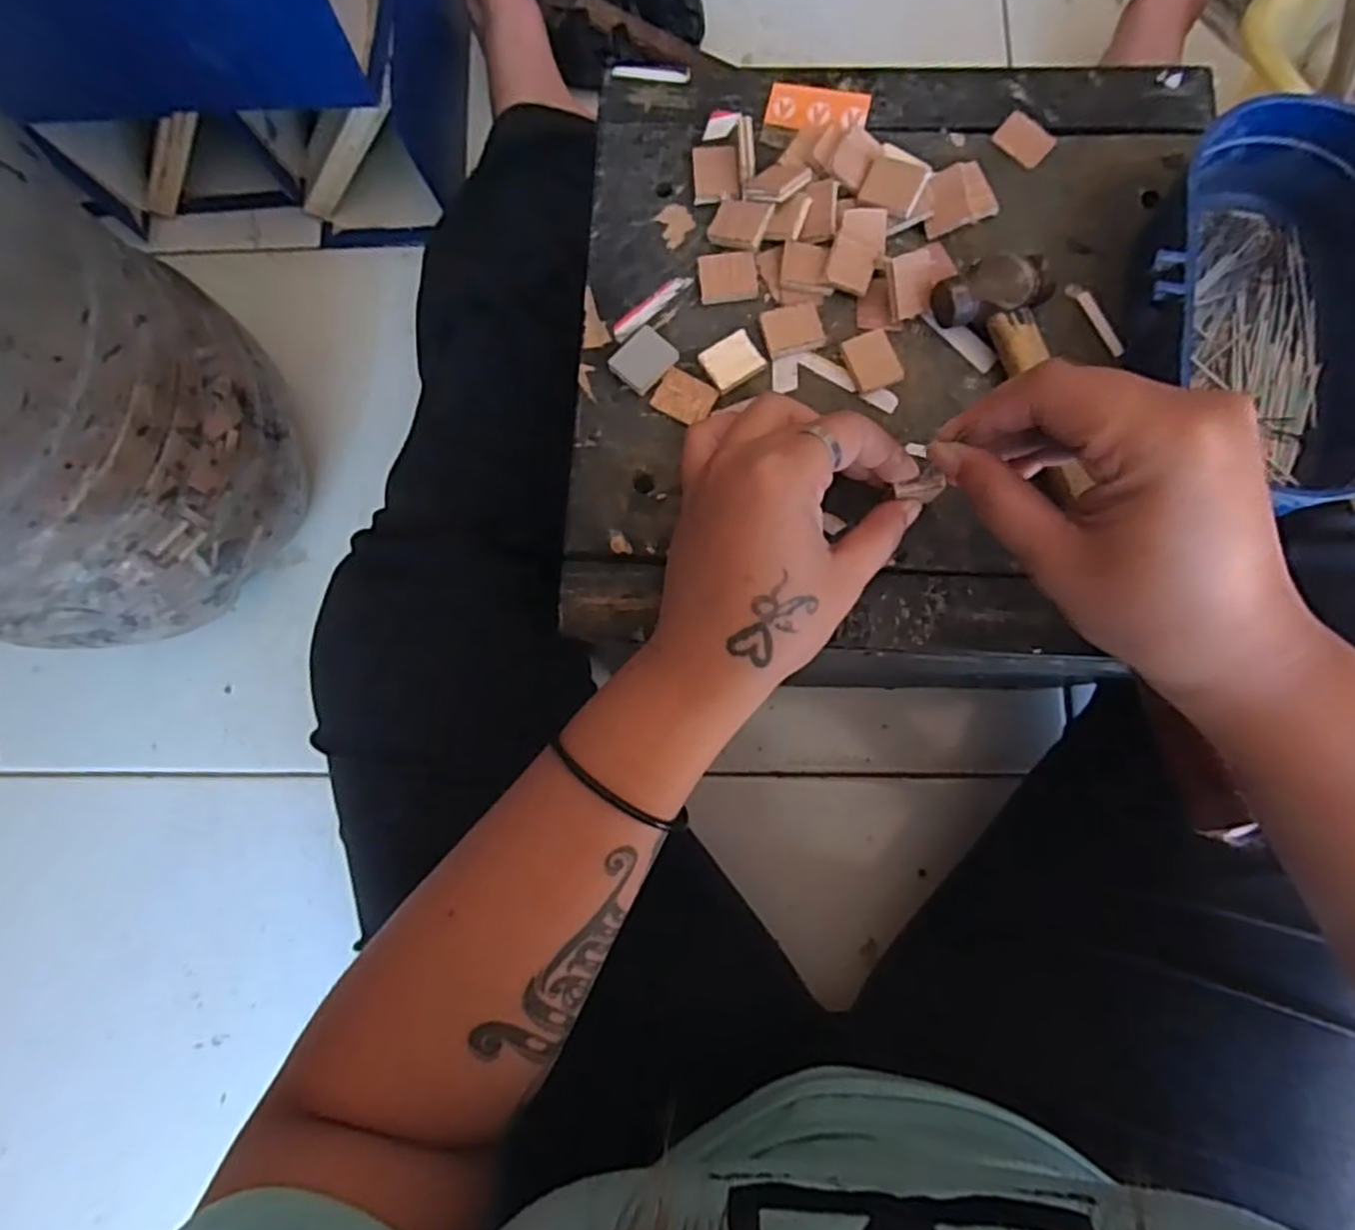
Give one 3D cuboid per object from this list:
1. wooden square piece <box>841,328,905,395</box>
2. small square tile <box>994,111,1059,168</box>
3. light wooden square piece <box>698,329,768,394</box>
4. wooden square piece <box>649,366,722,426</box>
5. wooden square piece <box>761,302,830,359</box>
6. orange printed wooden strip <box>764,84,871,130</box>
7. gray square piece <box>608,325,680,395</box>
[{"bbox_3d":[0.083,-0.108,0.310,0.020,0.004,0.025,-22,80,-1],"label":"wooden square piece"},{"bbox_3d":[0.156,-0.215,0.327,0.024,0.004,0.019,39,84,8],"label":"small square tile"},{"bbox_3d":[0.024,-0.109,0.316,0.024,0.007,0.021,-33,81,-3],"label":"light wooden square piece"},{"bbox_3d":[0.004,-0.094,0.315,0.024,0.004,0.021,28,83,7],"label":"wooden square piece"},{"bbox_3d":[0.050,-0.123,0.316,0.025,0.004,0.020,-15,80,0],"label":"wooden square piece"},{"bbox_3d":[0.064,-0.232,0.334,0.045,0.004,0.020,11,89,9],"label":"orange printed wooden strip"},{"bbox_3d":[-0.014,-0.111,0.317,0.021,0.007,0.026,41,85,8],"label":"gray square piece"}]

